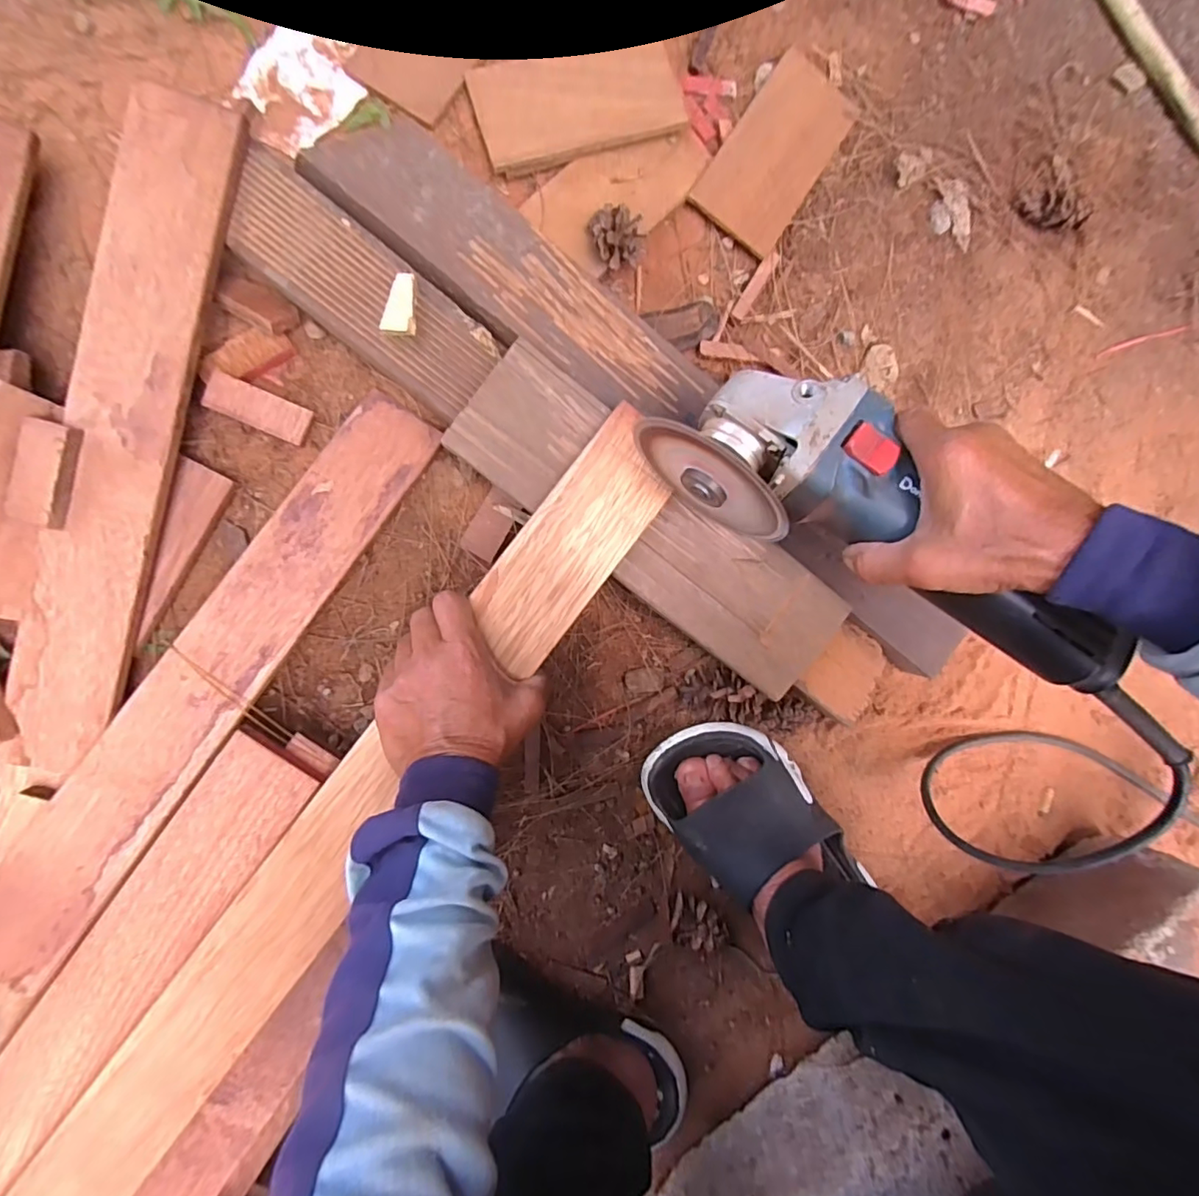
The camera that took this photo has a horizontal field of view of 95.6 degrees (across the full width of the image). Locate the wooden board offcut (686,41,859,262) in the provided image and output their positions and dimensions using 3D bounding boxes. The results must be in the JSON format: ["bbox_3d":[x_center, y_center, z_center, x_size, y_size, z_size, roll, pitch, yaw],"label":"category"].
[{"bbox_3d":[0.147,-0.367,0.447,0.076,0.009,0.160,34,87,-5],"label":"wooden board offcut"}]

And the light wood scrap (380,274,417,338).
[{"bbox_3d":[-0.137,-0.200,0.372,0.022,0.010,0.038,4,90,-6],"label":"light wood scrap"}]

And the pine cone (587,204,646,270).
[{"bbox_3d":[0.013,-0.272,0.411,0.043,0.033,0.032,20,88,-6],"label":"pine cone"}]

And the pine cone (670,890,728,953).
[{"bbox_3d":[0.081,0.266,0.448,0.046,0.025,0.037,19,88,-6],"label":"pine cone"}]

